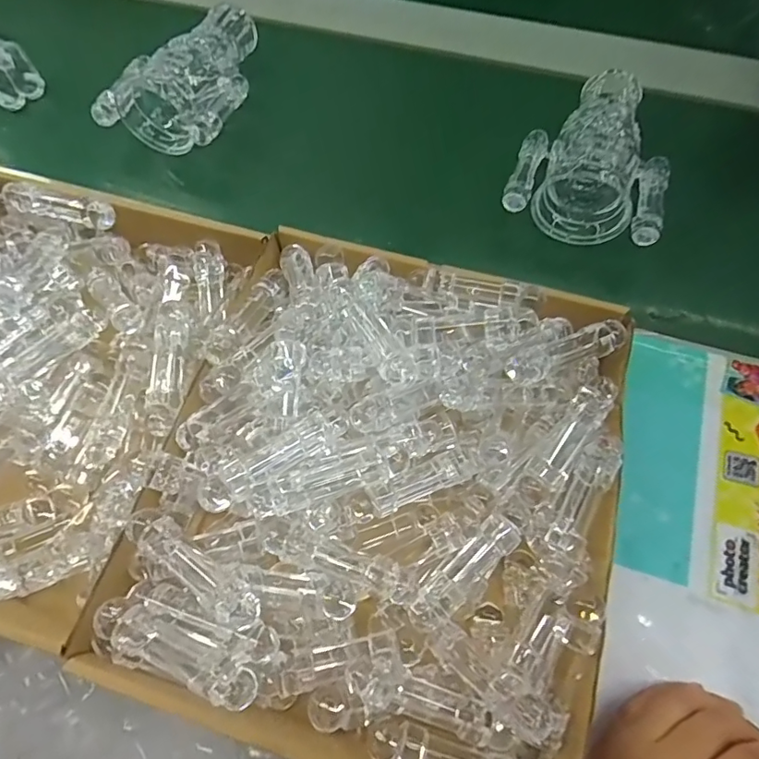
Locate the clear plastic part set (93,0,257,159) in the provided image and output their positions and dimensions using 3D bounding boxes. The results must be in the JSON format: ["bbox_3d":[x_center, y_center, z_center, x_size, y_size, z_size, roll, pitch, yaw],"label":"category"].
[{"bbox_3d":[-0.191,-0.318,0.524,0.123,0.058,0.176,15,67,8],"label":"clear plastic part set"}]

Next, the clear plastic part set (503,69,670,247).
[{"bbox_3d":[0.195,-0.204,0.462,0.123,0.054,0.176,20,67,10],"label":"clear plastic part set"}]

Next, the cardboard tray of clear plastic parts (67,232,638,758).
[{"bbox_3d":[0.005,0.065,0.334,0.279,0.065,0.304,14,67,7],"label":"cardboard tray of clear plastic parts"}]

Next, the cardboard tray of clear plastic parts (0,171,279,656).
[{"bbox_3d":[-0.248,-0.007,0.370,0.268,0.048,0.304,15,67,8],"label":"cardboard tray of clear plastic parts"}]

